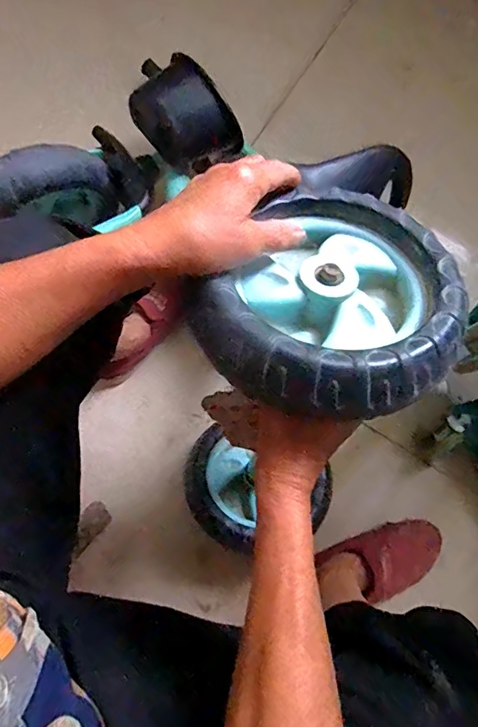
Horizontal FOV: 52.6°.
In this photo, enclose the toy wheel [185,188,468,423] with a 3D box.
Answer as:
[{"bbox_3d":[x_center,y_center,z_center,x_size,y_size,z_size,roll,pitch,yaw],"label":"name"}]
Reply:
[{"bbox_3d":[0.056,-0.052,0.346,0.190,0.056,0.199,-1,49,1],"label":"toy wheel"}]

